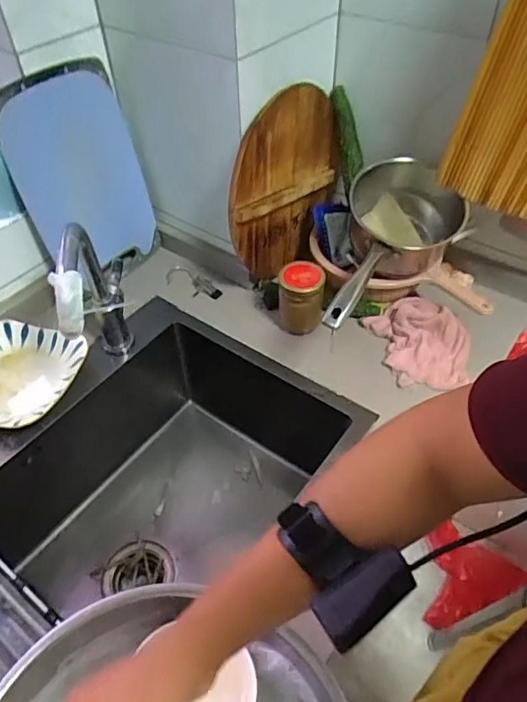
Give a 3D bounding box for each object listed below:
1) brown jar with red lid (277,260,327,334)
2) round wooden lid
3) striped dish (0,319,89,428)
[{"bbox_3d":[0.058,-0.086,0.833,0.071,0.102,0.069,-1,47,1],"label":"brown jar with red lid"},{"bbox_3d":[0.041,-0.279,0.843,0.041,0.271,0.273,23,75,28],"label":"round wooden lid"},{"bbox_3d":[-0.378,0.038,0.783,0.177,0.045,0.182,13,49,12],"label":"striped dish"}]

